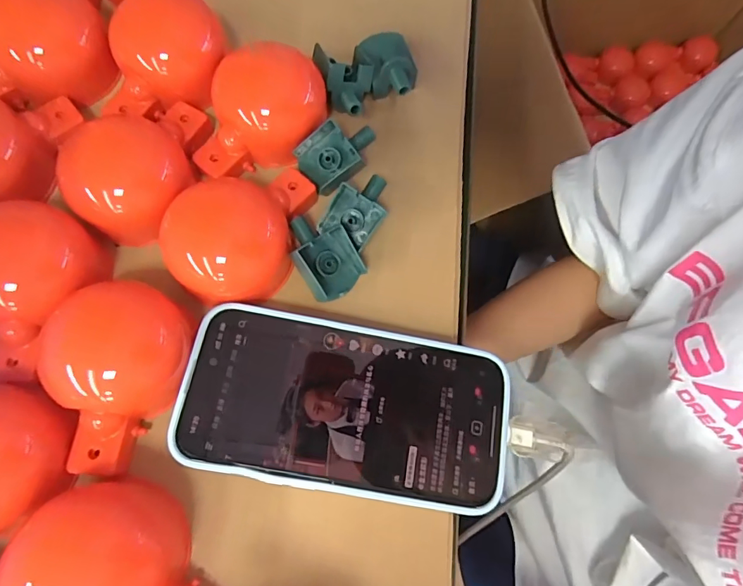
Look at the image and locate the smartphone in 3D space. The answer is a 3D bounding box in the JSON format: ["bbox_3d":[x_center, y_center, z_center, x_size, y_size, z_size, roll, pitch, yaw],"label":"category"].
[{"bbox_3d":[-0.010,0.051,0.208,0.148,0.012,0.075,9,72,2],"label":"smartphone"}]

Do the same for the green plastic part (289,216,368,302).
[{"bbox_3d":[-0.023,-0.019,0.234,0.031,0.014,0.043,-28,107,-11],"label":"green plastic part"}]

